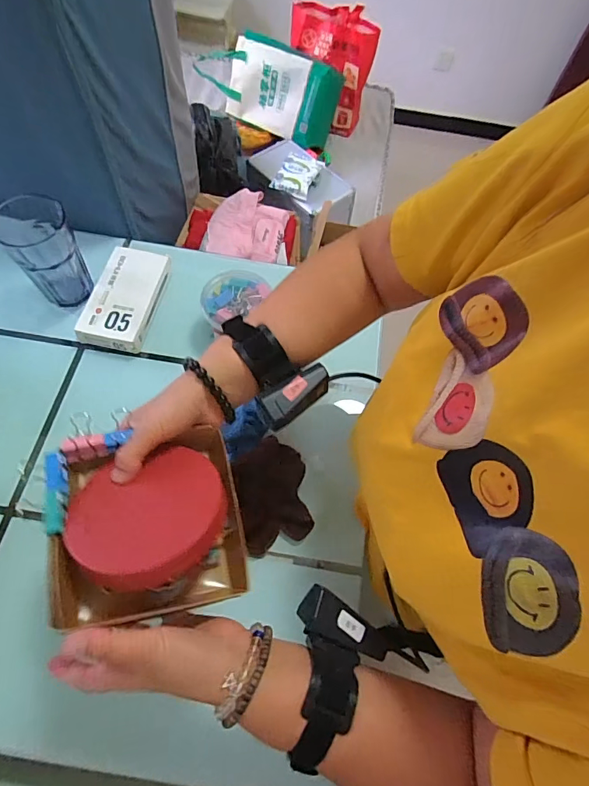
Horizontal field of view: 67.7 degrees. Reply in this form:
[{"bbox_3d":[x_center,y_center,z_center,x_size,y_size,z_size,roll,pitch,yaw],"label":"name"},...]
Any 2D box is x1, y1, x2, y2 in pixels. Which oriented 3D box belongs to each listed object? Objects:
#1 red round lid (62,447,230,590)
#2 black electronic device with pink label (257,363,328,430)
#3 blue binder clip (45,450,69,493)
[{"bbox_3d":[-0.111,0.092,0.334,0.114,0.014,0.110,1,44,-1],"label":"red round lid"},{"bbox_3d":[0.000,0.002,0.392,0.071,0.021,0.031,-39,71,-20],"label":"black electronic device with pink label"},{"bbox_3d":[-0.188,0.062,0.347,0.013,0.009,0.034,-15,65,-11],"label":"blue binder clip"}]

